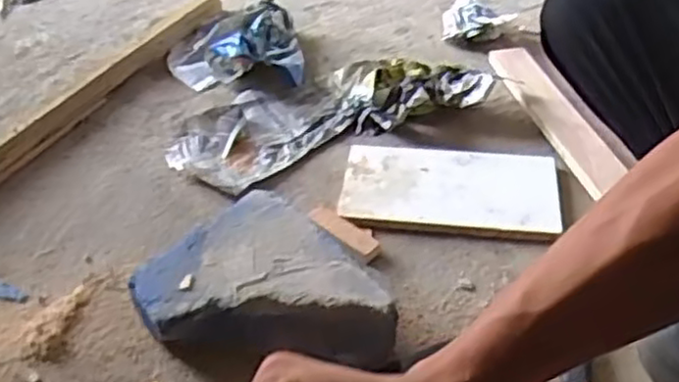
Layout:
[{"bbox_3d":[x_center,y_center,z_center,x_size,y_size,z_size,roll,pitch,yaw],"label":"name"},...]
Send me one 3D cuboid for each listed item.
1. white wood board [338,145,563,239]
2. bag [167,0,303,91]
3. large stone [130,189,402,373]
[{"bbox_3d":[0.141,-0.002,0.915,0.269,0.028,0.139,5,45,8],"label":"white wood board"},{"bbox_3d":[-0.172,-0.247,1.151,0.213,0.071,0.232,-7,44,-4],"label":"bag"},{"bbox_3d":[-0.078,0.094,0.788,0.267,0.079,0.194,-1,44,2],"label":"large stone"}]

